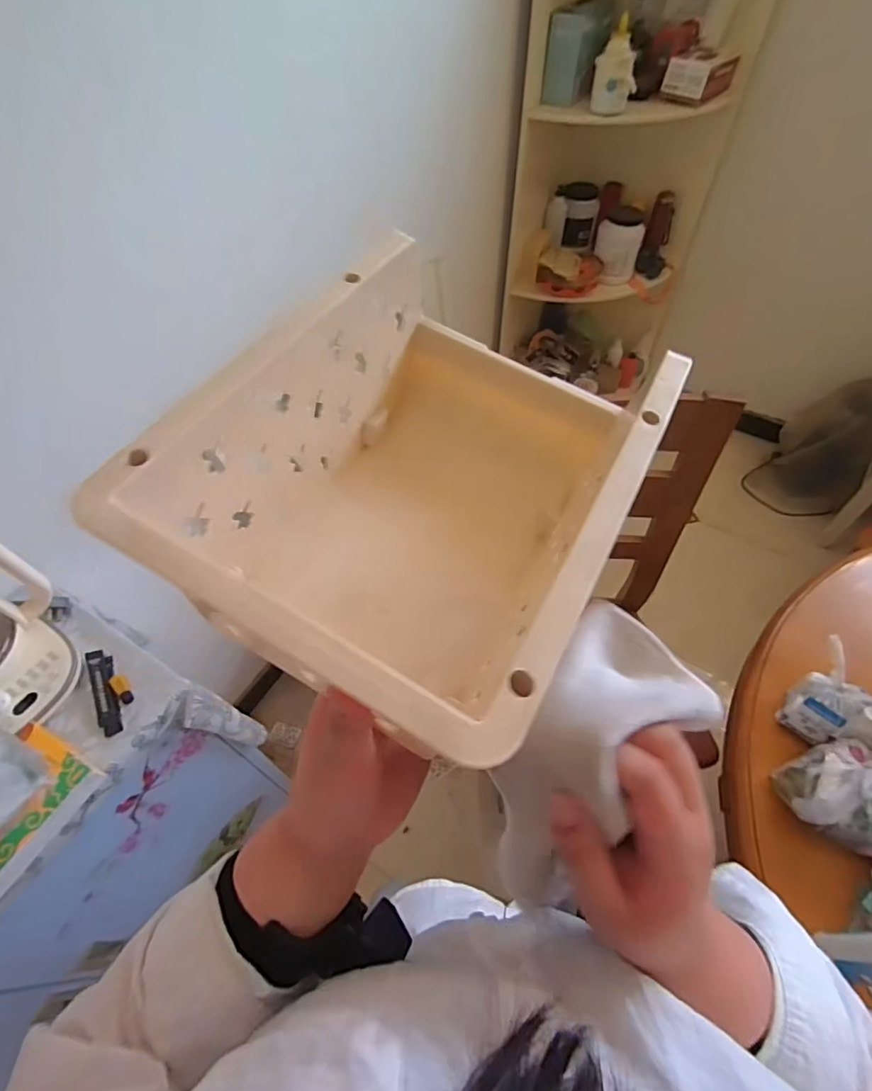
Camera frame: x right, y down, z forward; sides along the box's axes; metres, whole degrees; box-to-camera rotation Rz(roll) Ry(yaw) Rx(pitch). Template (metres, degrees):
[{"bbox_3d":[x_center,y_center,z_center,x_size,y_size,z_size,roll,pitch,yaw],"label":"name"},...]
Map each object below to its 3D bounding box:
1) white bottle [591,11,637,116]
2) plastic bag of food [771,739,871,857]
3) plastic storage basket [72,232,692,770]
[{"bbox_3d":[0.484,-1.266,1.378,0.112,0.163,0.103,16,56,12],"label":"white bottle"},{"bbox_3d":[0.545,0.329,0.672,0.137,0.104,0.137,-4,54,-3],"label":"plastic bag of food"},{"bbox_3d":[0.003,-0.030,0.289,0.191,0.134,0.253,25,58,18],"label":"plastic storage basket"}]

